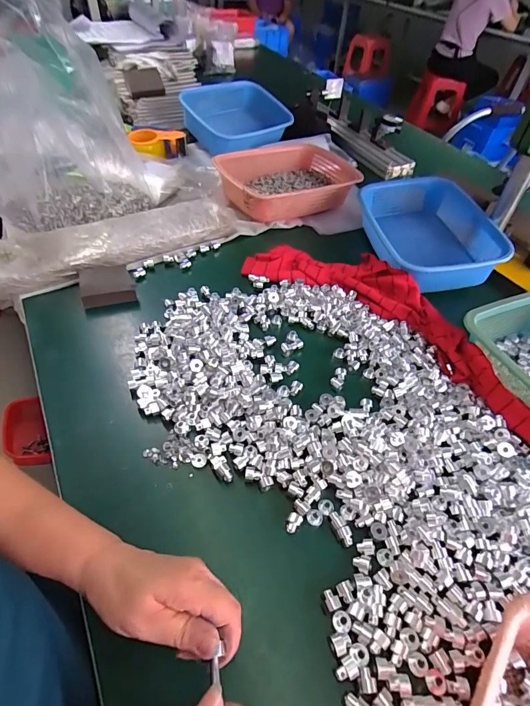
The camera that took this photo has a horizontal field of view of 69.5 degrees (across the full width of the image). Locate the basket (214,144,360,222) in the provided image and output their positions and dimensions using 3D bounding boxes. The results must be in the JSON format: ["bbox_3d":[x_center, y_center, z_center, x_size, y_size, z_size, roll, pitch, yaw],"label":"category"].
[{"bbox_3d":[0.062,-0.392,0.864,0.350,0.072,0.216,-25,56,-24],"label":"basket"}]

